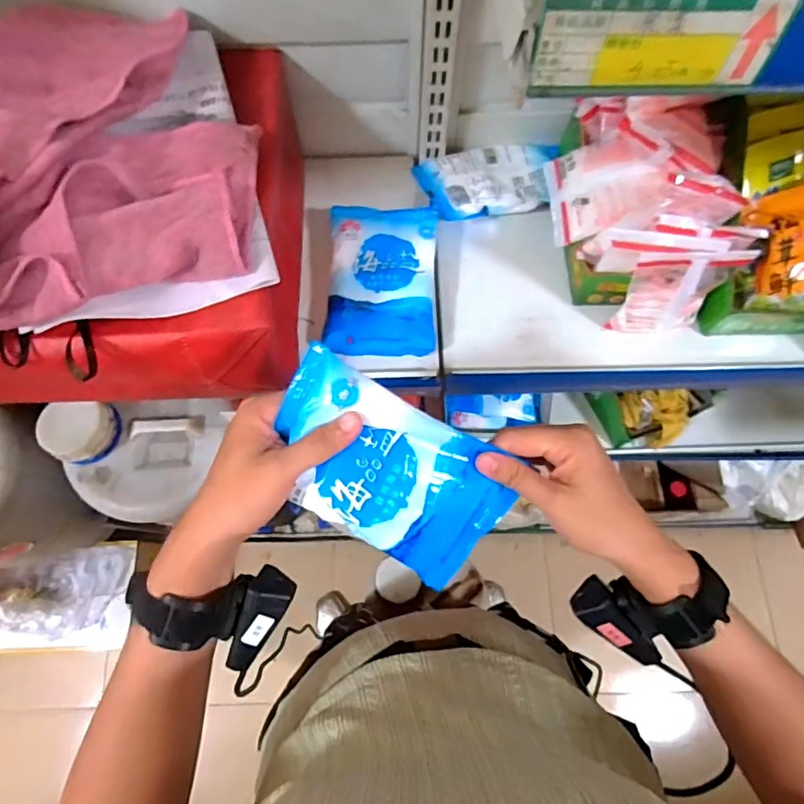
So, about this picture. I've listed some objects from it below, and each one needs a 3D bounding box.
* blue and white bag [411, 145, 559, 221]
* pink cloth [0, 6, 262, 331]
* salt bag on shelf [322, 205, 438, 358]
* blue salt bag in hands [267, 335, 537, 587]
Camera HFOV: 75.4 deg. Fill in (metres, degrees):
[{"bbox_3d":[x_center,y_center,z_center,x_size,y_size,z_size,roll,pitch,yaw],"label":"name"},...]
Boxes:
[{"bbox_3d":[0.103,-0.254,0.606,0.158,0.033,0.100,-7,73,-2],"label":"blue and white bag"},{"bbox_3d":[-0.256,-0.199,0.399,0.270,0.058,0.273,-16,75,-25],"label":"pink cloth"},{"bbox_3d":[-0.021,-0.131,0.565,0.111,0.049,0.169,2,73,1],"label":"salt bag on shelf"},{"bbox_3d":[-0.008,0.048,0.354,0.176,0.021,0.098,36,90,-16],"label":"blue salt bag in hands"}]

